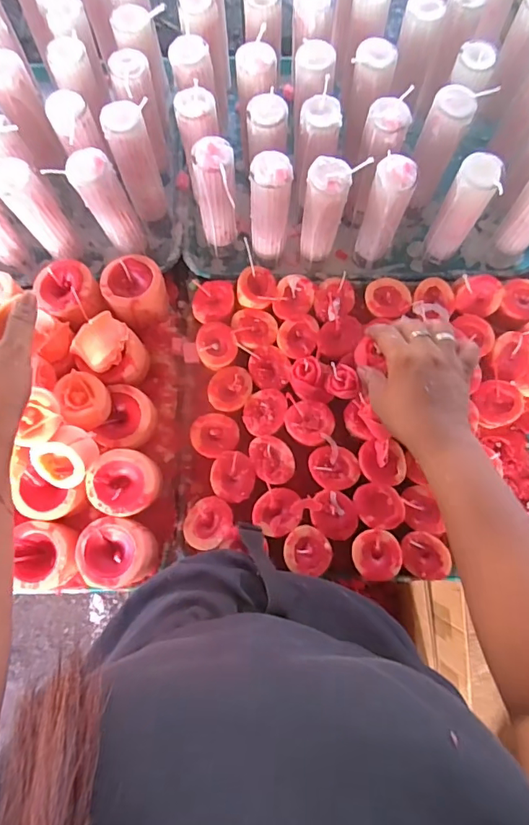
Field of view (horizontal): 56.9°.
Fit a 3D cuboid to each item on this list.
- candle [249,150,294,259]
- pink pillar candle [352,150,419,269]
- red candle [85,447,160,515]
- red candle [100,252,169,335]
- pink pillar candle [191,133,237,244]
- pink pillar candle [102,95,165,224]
[{"bbox_3d":[0.006,-0.216,0.529,0.042,0.132,0.041,3,77,1],"label":"candle"},{"bbox_3d":[0.126,-0.210,0.533,0.037,0.154,0.034,22,78,5],"label":"pink pillar candle"},{"bbox_3d":[-0.145,0.076,0.520,0.067,0.056,0.066,0,77,0],"label":"red candle"},{"bbox_3d":[-0.146,-0.135,0.570,0.068,0.062,0.074,0,77,0],"label":"red candle"},{"bbox_3d":[-0.050,-0.228,0.543,0.040,0.160,0.041,-6,78,-1],"label":"pink pillar candle"},{"bbox_3d":[-0.141,-0.273,0.545,0.041,0.141,0.038,5,78,1],"label":"pink pillar candle"}]

